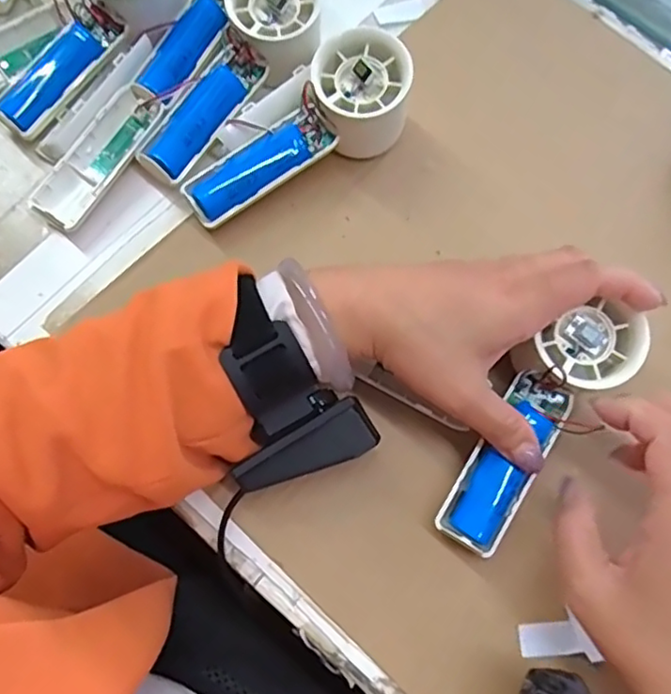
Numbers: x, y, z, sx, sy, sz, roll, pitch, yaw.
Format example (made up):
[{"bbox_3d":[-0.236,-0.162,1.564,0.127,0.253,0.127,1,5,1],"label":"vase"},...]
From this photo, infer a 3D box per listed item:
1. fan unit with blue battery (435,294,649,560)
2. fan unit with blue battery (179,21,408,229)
[{"bbox_3d":[0.101,0.038,0.318,0.046,0.027,0.142,36,86,9],"label":"fan unit with blue battery"},{"bbox_3d":[-0.024,-0.129,0.368,0.149,0.058,0.053,-28,76,-13],"label":"fan unit with blue battery"}]

